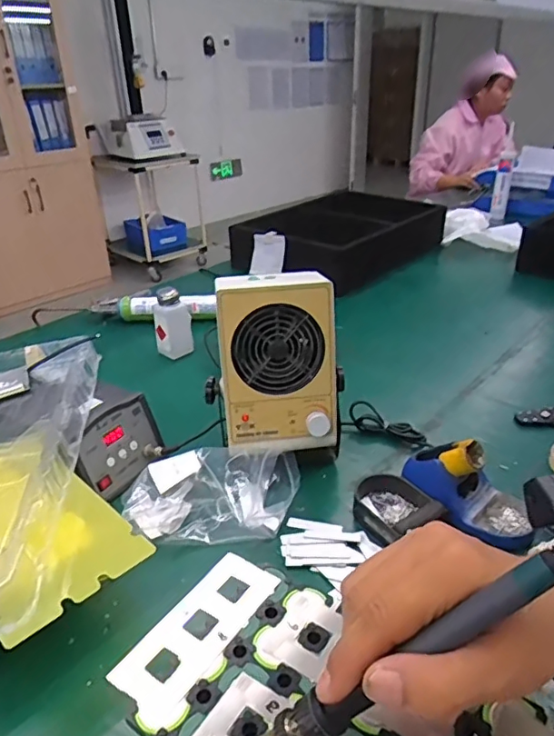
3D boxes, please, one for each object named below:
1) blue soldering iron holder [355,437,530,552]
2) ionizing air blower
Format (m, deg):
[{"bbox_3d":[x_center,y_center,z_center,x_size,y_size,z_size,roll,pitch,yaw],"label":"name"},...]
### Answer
[{"bbox_3d":[0.192,0.142,0.624,0.198,0.080,0.118,2,26,8],"label":"blue soldering iron holder"},{"bbox_3d":[0.003,0.020,0.699,0.159,0.261,0.108,-8,30,-10],"label":"ionizing air blower"}]

